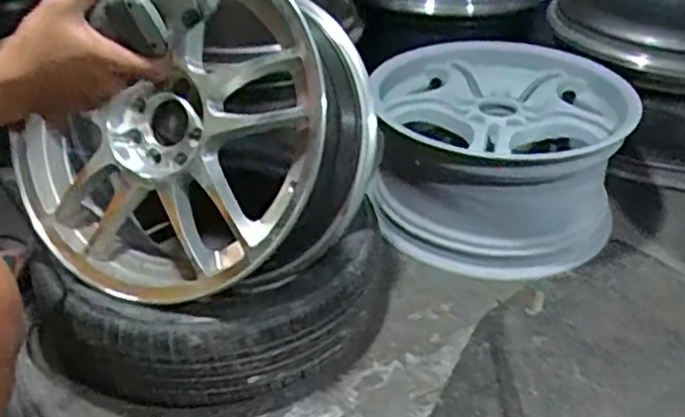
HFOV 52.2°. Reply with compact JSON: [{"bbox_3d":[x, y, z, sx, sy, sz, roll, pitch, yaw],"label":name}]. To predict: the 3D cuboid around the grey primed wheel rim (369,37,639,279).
[{"bbox_3d":[0.286,-0.114,1.339,0.447,0.240,0.476,3,33,6],"label":"grey primed wheel rim"}]

